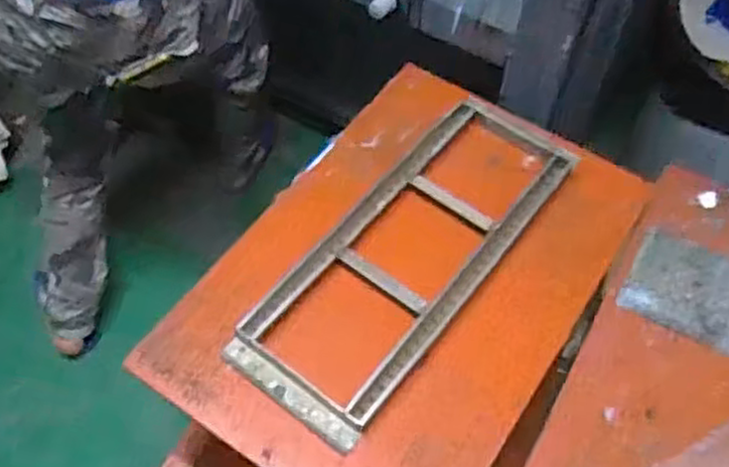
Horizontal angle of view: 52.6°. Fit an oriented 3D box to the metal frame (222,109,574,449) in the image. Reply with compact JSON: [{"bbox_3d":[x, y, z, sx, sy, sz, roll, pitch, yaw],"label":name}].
[{"bbox_3d":[0.062,0.009,0.982,0.217,0.023,0.541,33,61,19],"label":"metal frame"}]

